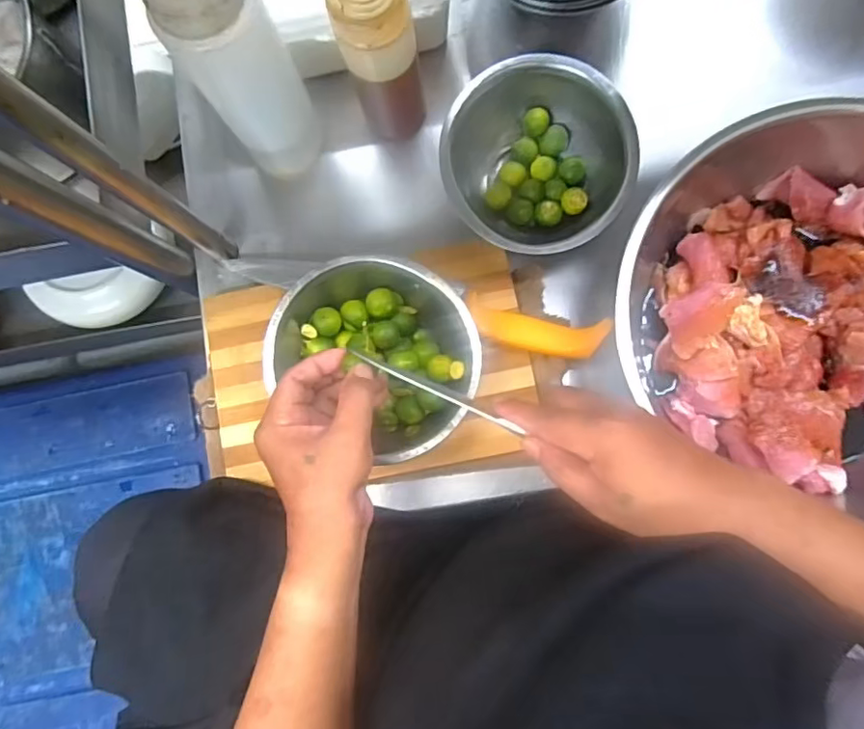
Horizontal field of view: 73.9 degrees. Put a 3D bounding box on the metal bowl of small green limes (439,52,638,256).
[{"bbox_3d":[0.096,-0.182,0.532,0.163,0.073,0.170,-1,83,5],"label":"metal bowl of small green limes"}]

